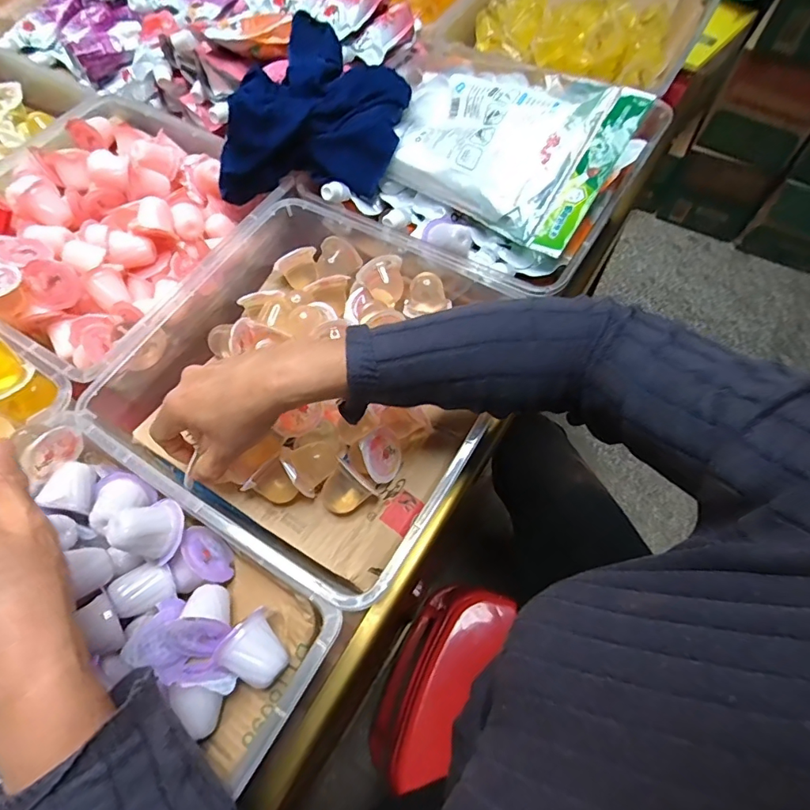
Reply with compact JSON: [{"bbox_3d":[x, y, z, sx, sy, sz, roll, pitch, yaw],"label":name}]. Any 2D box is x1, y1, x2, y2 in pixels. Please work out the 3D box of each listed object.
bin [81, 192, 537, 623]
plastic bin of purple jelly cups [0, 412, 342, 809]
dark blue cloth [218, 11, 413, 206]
[{"bbox_3d":[-0.080,-0.033,0.458,0.323,0.071,0.314,30,70,15],"label":"bin"},{"bbox_3d":[-0.236,0.186,0.317,0.280,0.076,0.288,31,70,16],"label":"plastic bin of purple jelly cups"},{"bbox_3d":[-0.091,-0.313,0.520,0.175,0.078,0.175,7,65,6],"label":"dark blue cloth"}]

